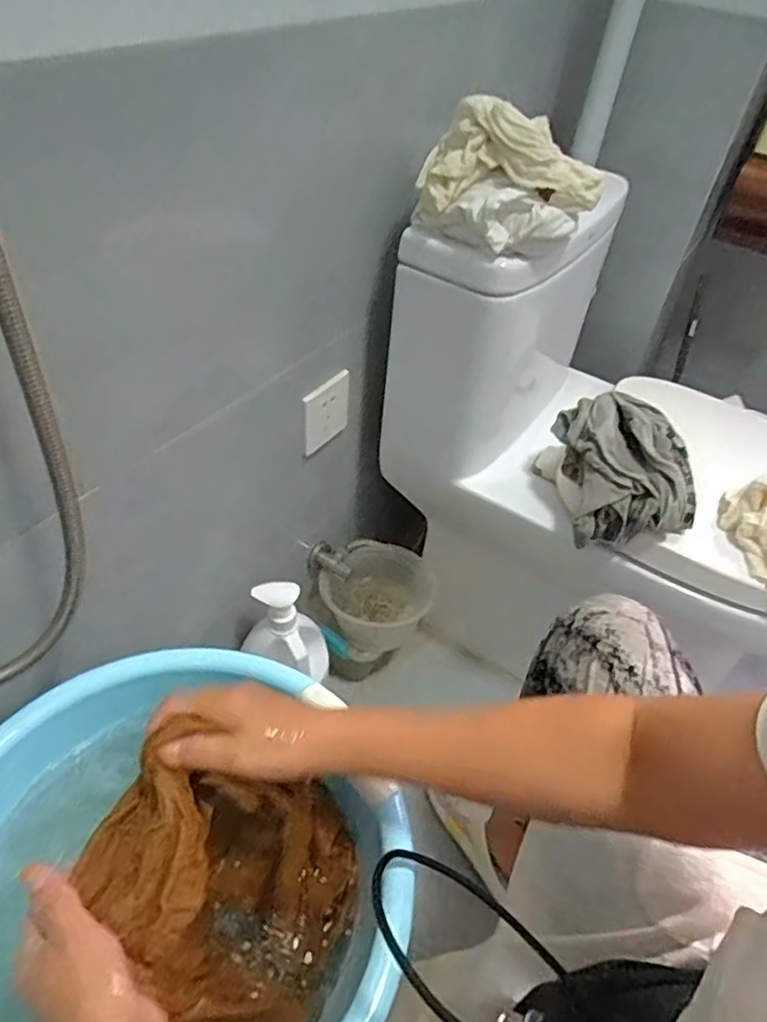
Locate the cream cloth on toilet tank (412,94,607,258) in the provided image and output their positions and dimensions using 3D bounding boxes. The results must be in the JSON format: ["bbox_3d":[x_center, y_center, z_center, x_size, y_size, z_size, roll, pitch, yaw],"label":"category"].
[{"bbox_3d":[0.121,-0.322,0.623,0.172,0.117,0.055,14,45,7],"label":"cream cloth on toilet tank"}]

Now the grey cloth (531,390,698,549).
[{"bbox_3d":[0.283,-0.048,0.787,0.125,0.135,0.199,0,45,-8],"label":"grey cloth"}]

